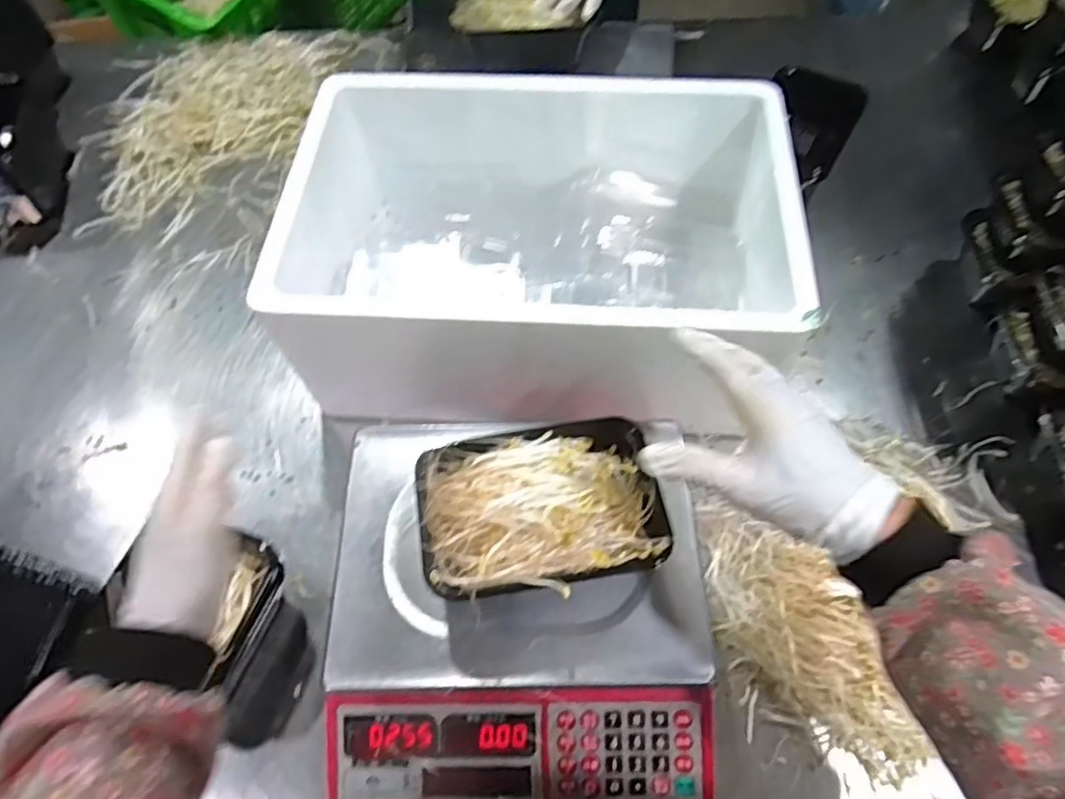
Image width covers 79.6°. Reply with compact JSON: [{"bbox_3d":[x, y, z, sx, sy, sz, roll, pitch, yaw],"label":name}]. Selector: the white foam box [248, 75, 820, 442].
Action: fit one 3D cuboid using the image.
[{"bbox_3d":[0.009,-0.161,0.680,0.465,0.189,0.339,3,61,4],"label":"white foam box"}]

